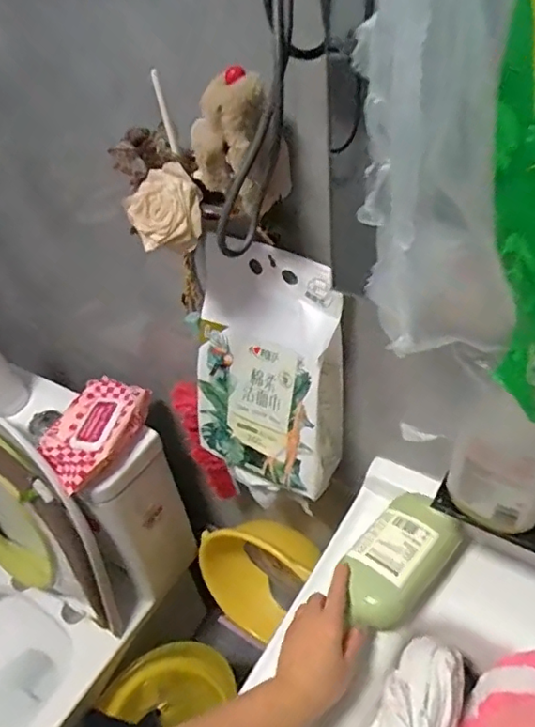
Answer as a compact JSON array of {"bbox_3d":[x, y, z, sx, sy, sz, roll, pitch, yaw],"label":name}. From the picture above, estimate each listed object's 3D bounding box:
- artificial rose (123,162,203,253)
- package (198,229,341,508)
[{"bbox_3d":[-0.096,-0.144,0.532,0.076,0.077,0.045,-14,0,17],"label":"artificial rose"},{"bbox_3d":[-0.002,0.029,0.692,0.179,0.347,0.093,18,48,24],"label":"package"}]

